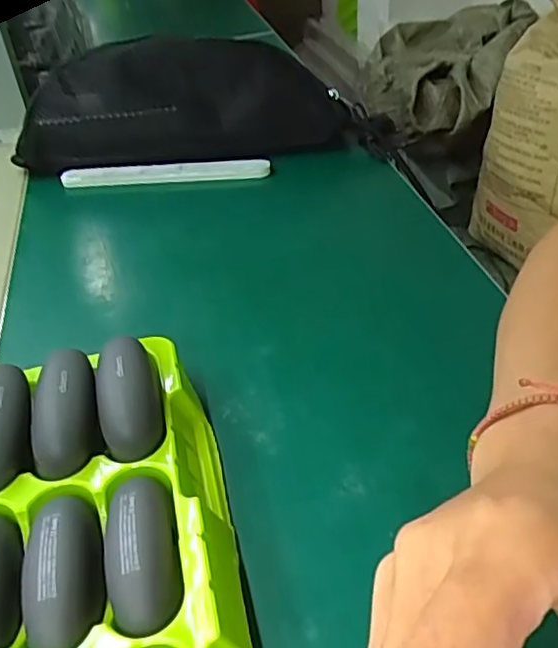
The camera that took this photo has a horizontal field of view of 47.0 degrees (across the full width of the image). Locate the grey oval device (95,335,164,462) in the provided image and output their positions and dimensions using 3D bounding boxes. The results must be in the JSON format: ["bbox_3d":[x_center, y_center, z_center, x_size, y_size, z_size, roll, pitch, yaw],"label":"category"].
[{"bbox_3d":[-0.067,0.030,0.287,0.026,0.021,0.062,-5,56,-11],"label":"grey oval device"}]

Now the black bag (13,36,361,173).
[{"bbox_3d":[-0.079,-0.195,0.560,0.286,0.098,0.052,-4,40,3],"label":"black bag"}]

